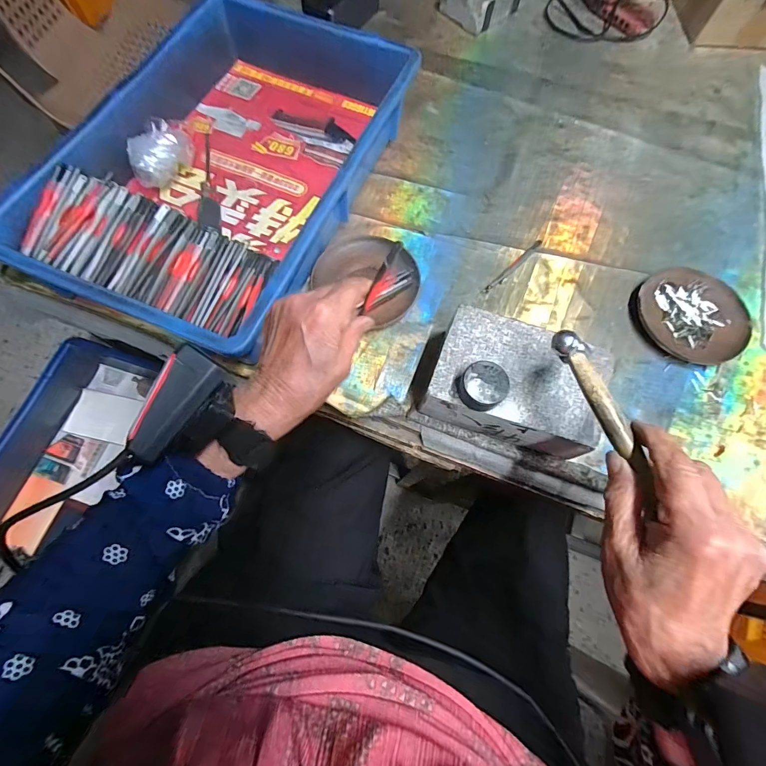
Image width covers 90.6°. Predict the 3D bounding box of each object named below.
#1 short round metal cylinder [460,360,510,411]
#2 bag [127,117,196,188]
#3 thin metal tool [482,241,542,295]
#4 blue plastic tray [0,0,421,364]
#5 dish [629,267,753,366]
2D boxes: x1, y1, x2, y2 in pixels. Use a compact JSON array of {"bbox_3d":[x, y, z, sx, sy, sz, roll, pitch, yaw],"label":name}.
[{"bbox_3d":[0.082,0.003,0.314,0.036,0.023,0.036,1,72,-2],"label":"short round metal cylinder"},{"bbox_3d":[-0.254,-0.262,0.435,0.076,0.050,0.041,-43,78,-14],"label":"bag"},{"bbox_3d":[0.149,-0.134,0.435,0.100,0.004,0.009,-43,78,-14],"label":"thin metal tool"},{"bbox_3d":[-0.161,-0.253,0.427,0.268,0.076,0.436,23,72,5],"label":"blue plastic tray"},{"bbox_3d":[0.337,-0.074,0.416,0.117,0.016,0.099,41,75,11],"label":"dish"}]

